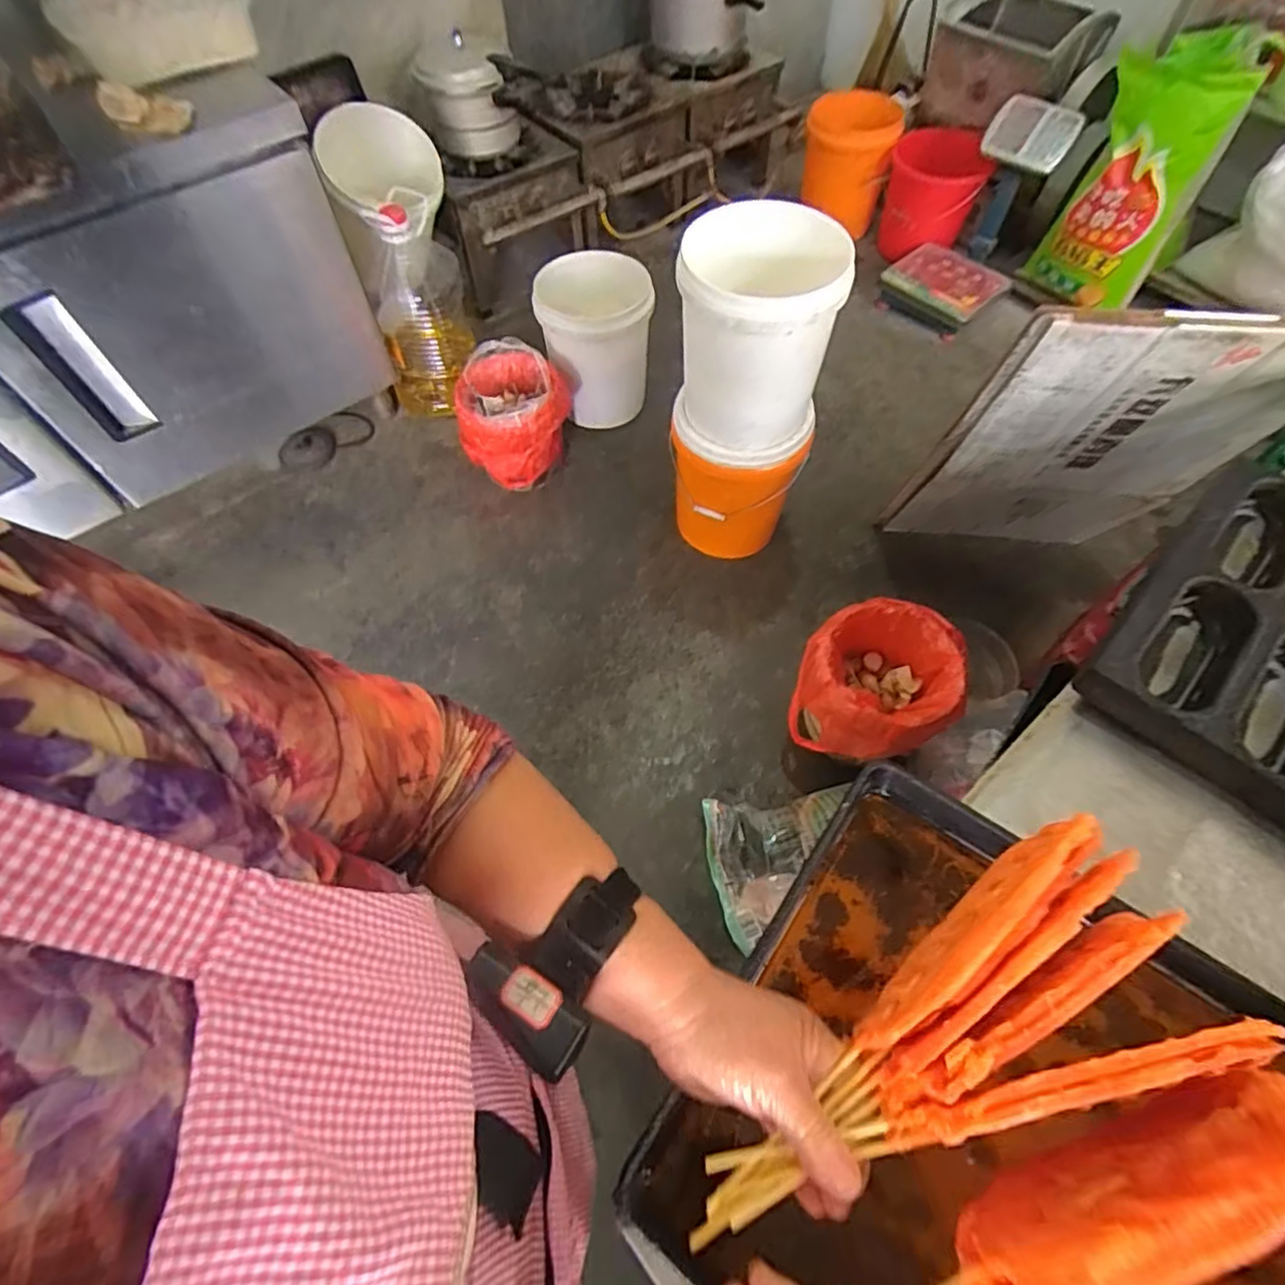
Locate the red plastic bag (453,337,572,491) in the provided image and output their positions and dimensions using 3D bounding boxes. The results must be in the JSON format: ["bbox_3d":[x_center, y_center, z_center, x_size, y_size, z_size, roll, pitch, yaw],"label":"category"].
[{"bbox_3d":[-0.335,-0.583,1.713,0.290,0.263,0.285,-14,60,-7],"label":"red plastic bag"}]

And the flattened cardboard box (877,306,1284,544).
[{"bbox_3d":[0.852,-0.362,1.288,0.530,0.753,0.032,5,77,7],"label":"flattened cardboard box"}]

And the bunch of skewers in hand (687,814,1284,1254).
[{"bbox_3d":[0.156,0.210,0.311,0.267,0.046,0.119,-34,64,-3],"label":"bunch of skewers in hand"}]

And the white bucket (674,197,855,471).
[{"bbox_3d":[0.215,-0.582,1.275,0.286,0.387,0.286,0,59,1],"label":"white bucket"}]

